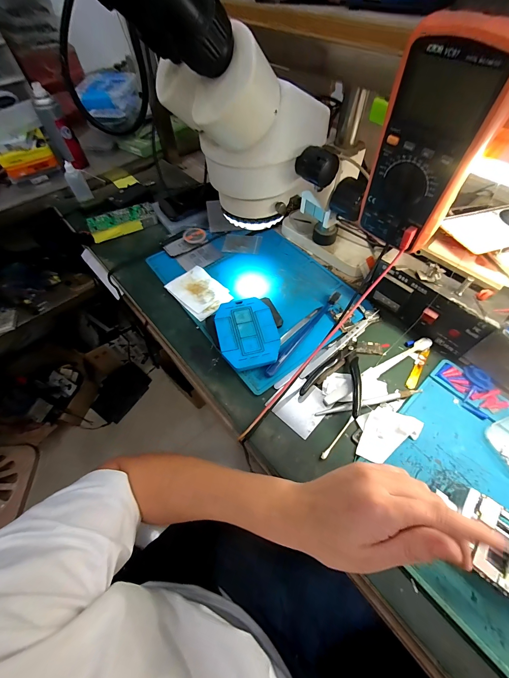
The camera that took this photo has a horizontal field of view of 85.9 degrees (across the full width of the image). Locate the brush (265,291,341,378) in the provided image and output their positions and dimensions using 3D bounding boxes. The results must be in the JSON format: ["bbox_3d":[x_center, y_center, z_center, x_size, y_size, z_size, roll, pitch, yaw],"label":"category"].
[{"bbox_3d":[0.075,-0.011,0.415,0.016,0.014,0.179,35,67,22],"label":"brush"}]

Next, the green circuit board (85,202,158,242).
[{"bbox_3d":[-0.272,-0.246,0.570,0.133,0.014,0.061,-22,79,-12],"label":"green circuit board"}]

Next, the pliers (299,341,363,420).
[{"bbox_3d":[0.120,0.043,0.371,0.073,0.022,0.112,26,64,18],"label":"pliers"}]

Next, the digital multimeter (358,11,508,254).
[{"bbox_3d":[0.160,-0.170,0.257,0.041,0.169,0.086,-27,60,-14],"label":"digital multimeter"}]

